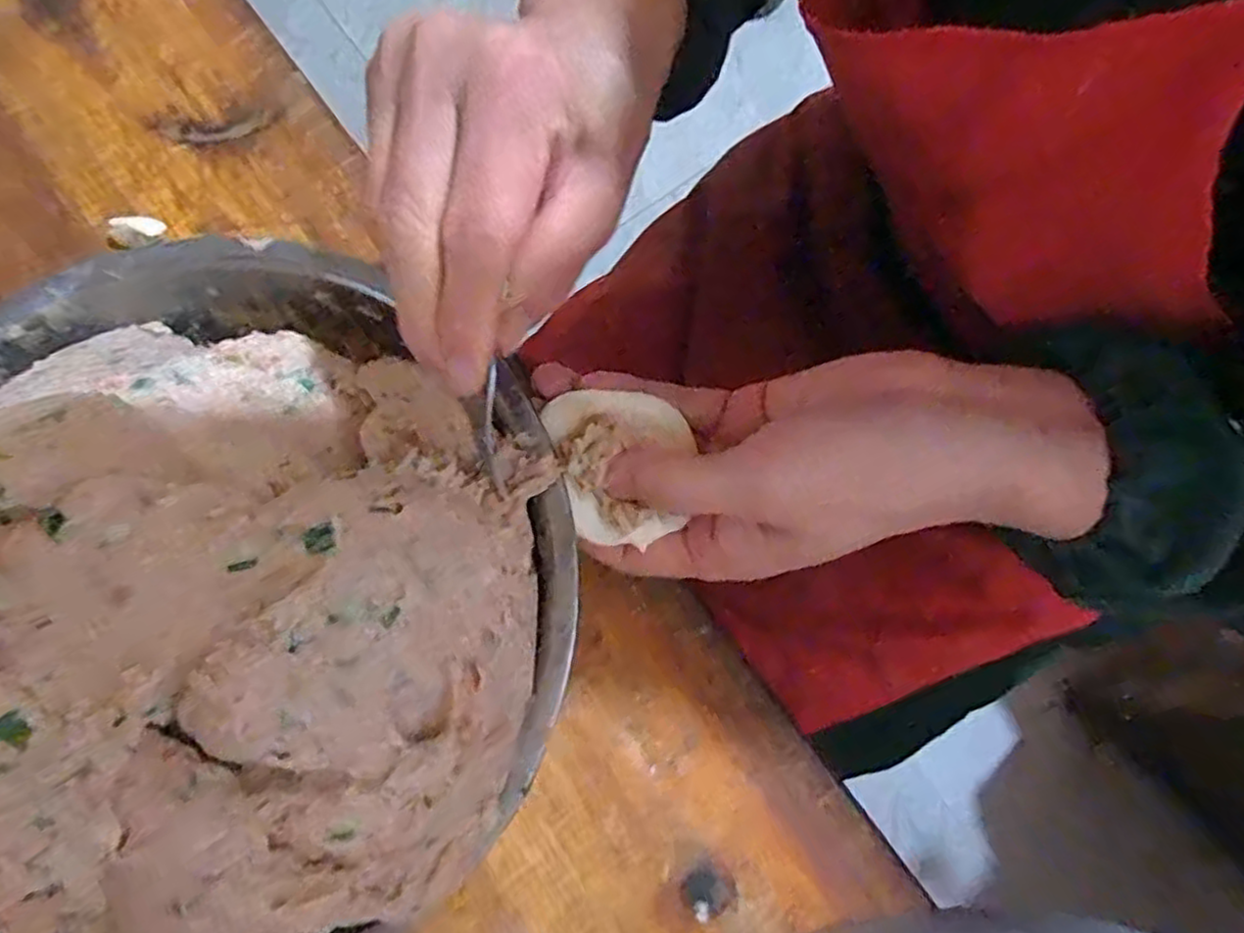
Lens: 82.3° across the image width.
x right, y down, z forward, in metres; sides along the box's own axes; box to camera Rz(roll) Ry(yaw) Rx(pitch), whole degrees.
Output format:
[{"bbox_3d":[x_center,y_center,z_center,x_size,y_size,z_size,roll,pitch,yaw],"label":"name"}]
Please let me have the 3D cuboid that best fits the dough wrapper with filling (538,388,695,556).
[{"bbox_3d":[0.001,-0.002,0.255,0.046,0.015,0.056,-18,78,-6],"label":"dough wrapper with filling"}]

